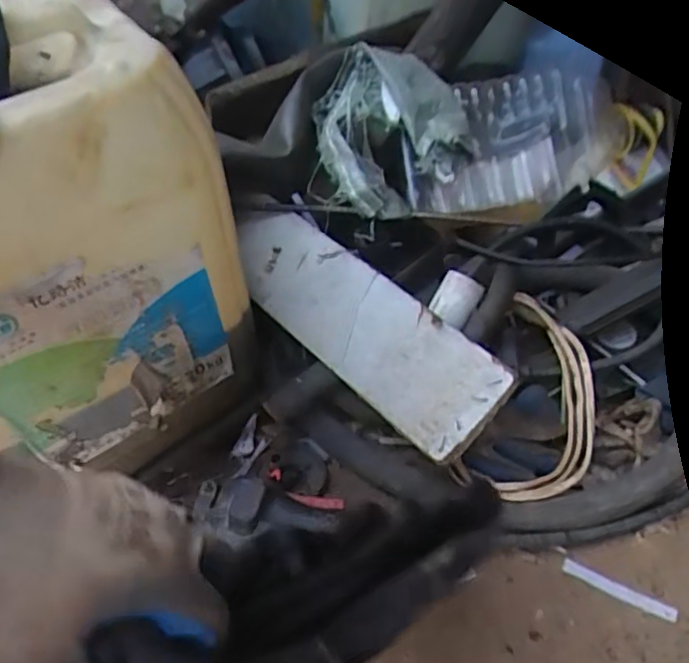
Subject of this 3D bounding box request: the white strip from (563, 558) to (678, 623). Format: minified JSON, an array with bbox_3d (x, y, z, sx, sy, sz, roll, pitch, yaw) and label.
[{"bbox_3d":[0.224,0.212,0.496,0.088,0.004,0.012,20,59,19],"label":"white strip"}]

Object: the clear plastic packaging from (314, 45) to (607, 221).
[{"bbox_3d":[0.130,-0.194,0.635,0.308,0.134,0.129,-5,44,-20],"label":"clear plastic packaging"}]

